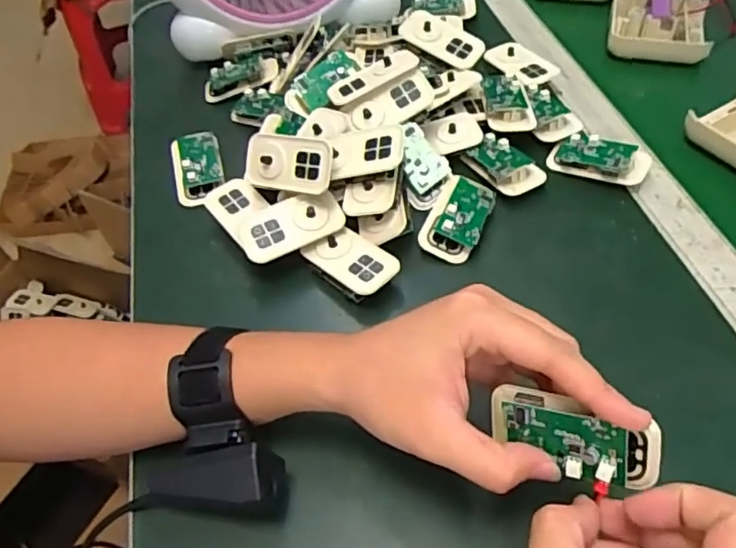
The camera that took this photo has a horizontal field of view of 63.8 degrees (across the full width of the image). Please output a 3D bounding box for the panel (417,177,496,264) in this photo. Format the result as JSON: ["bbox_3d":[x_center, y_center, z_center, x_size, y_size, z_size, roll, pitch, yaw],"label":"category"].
[{"bbox_3d":[0.069,-0.043,0.455,0.041,0.022,0.067,21,57,19],"label":"panel"}]

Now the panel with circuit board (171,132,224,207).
[{"bbox_3d":[-0.151,-0.096,0.516,0.044,0.016,0.078,-16,66,1],"label":"panel with circuit board"}]

